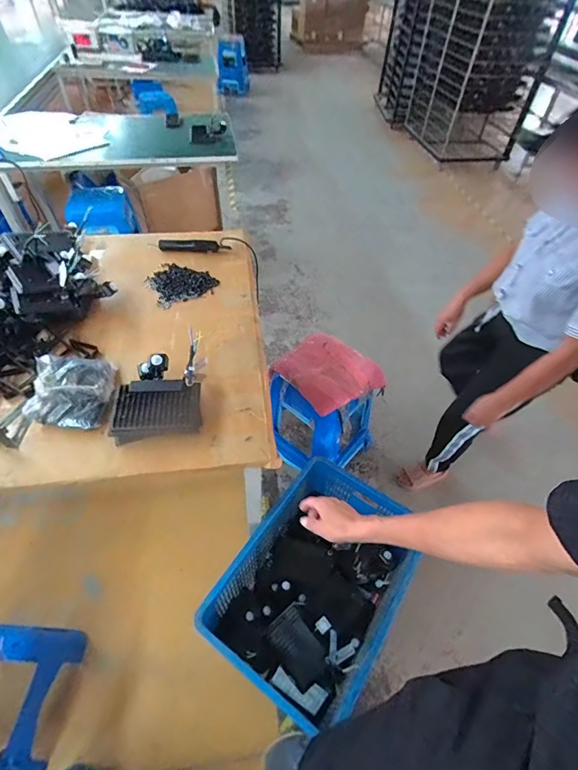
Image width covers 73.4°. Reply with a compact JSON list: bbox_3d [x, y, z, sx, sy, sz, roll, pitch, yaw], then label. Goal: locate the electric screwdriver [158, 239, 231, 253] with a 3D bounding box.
[{"bbox_3d":[-0.320,-0.469,1.307,0.233,0.028,0.034,2,50,-1],"label":"electric screwdriver"}]

